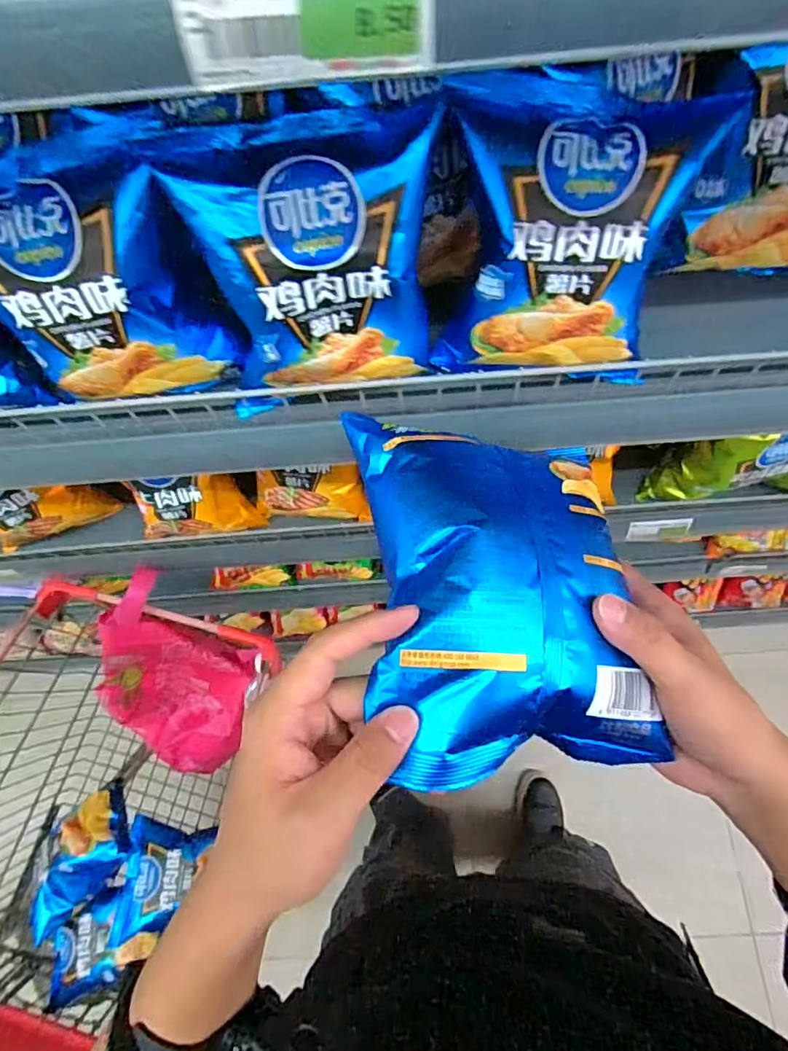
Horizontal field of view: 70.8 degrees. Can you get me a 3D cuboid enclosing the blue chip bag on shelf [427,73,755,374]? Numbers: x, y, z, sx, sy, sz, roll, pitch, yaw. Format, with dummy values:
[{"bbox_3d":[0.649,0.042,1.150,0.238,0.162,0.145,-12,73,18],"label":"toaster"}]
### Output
[{"bbox_3d":[0.109,-0.197,0.365,0.146,0.147,0.124,-2,71,2],"label":"blue chip bag on shelf"}]

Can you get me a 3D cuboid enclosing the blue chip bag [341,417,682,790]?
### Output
[{"bbox_3d":[0.052,0.027,0.269,0.129,0.055,0.174,-5,71,1],"label":"blue chip bag"}]

